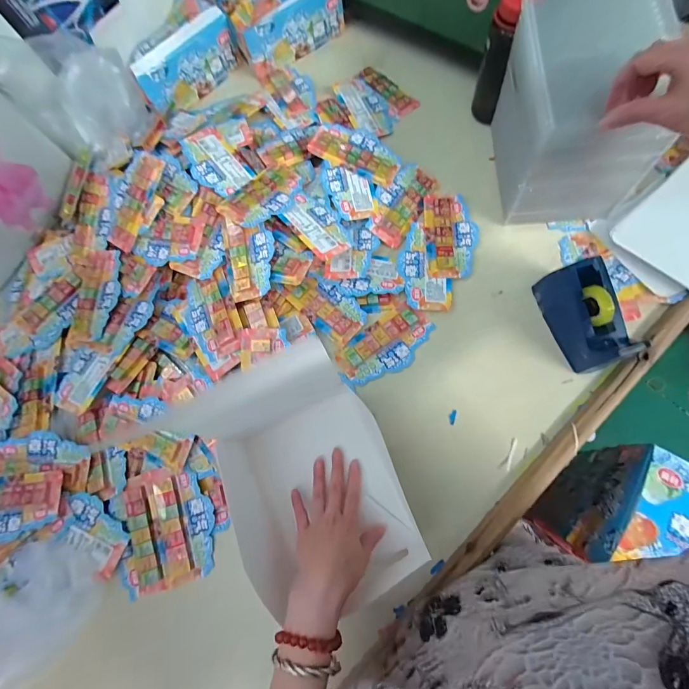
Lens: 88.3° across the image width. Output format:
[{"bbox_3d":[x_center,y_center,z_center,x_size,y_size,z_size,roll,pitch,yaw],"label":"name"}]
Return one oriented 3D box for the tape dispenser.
[{"bbox_3d":[0.310,-0.037,0.459,0.050,0.089,0.137,-19,75,-1],"label":"tape dispenser"}]

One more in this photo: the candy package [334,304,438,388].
[{"bbox_3d":[0.060,0.004,0.518,0.146,0.013,0.078,-36,79,-6],"label":"candy package"}]

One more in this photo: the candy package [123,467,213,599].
[{"bbox_3d":[-0.229,0.238,0.462,0.107,0.010,0.145,-16,78,-2],"label":"candy package"}]

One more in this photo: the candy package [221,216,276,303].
[{"bbox_3d":[-0.139,-0.131,0.523,0.073,0.026,0.125,-11,78,-1],"label":"candy package"}]

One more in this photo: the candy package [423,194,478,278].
[{"bbox_3d":[0.165,-0.171,0.544,0.079,0.010,0.141,-3,78,1],"label":"candy package"}]

